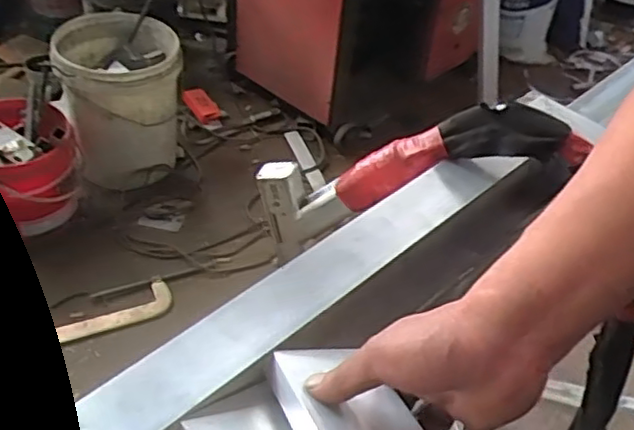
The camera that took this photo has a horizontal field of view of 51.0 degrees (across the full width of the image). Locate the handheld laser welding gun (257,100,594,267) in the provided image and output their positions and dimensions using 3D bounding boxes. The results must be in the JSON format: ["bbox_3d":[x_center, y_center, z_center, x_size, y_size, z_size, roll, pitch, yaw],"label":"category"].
[{"bbox_3d":[0.071,-0.042,0.638,0.313,0.093,0.046,-19,34,30],"label":"handheld laser welding gun"}]

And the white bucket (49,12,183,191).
[{"bbox_3d":[-0.498,-0.280,1.709,0.304,0.357,0.349,-10,46,-17],"label":"white bucket"}]

